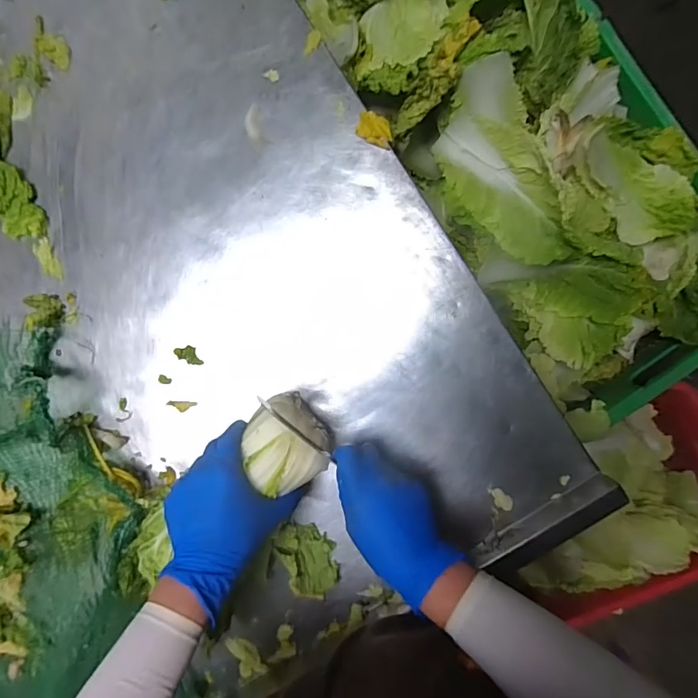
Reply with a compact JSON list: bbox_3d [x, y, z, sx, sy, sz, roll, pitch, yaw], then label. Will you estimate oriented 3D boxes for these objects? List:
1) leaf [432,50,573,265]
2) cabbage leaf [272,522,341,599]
[{"bbox_3d":[0.196,-0.229,0.590,0.121,0.081,0.251,-17,91,3],"label":"leaf"},{"bbox_3d":[-0.046,0.243,0.514,0.058,0.021,0.090,-20,91,3],"label":"cabbage leaf"}]

